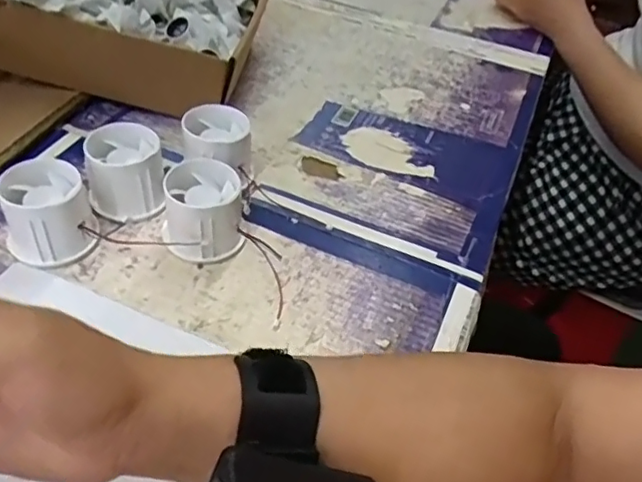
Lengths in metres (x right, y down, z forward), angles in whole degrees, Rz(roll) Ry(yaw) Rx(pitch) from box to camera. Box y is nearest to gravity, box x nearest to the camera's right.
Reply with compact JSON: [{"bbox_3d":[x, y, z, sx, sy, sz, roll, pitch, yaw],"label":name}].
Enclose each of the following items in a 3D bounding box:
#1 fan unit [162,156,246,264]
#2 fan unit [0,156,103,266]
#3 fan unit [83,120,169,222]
[{"bbox_3d":[-0.083,-0.021,0.411,0.052,0.050,0.056,-5,46,-11],"label":"fan unit"},{"bbox_3d":[-0.182,-0.018,0.394,0.055,0.050,0.056,-16,49,-22],"label":"fan unit"},{"bbox_3d":[-0.143,-0.049,0.429,0.052,0.051,0.054,-10,47,-17],"label":"fan unit"}]

